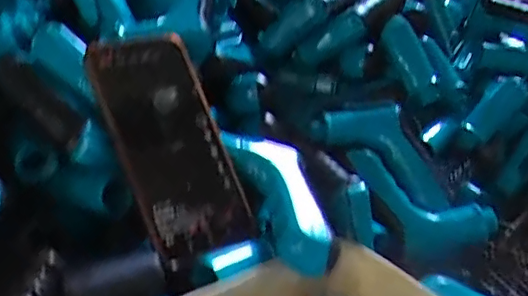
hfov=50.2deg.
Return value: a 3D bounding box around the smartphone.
[{"bbox_3d":[-0.064,-0.004,0.394,0.075,0.162,0.011,-16,-12,-34],"label":"smartphone"}]

